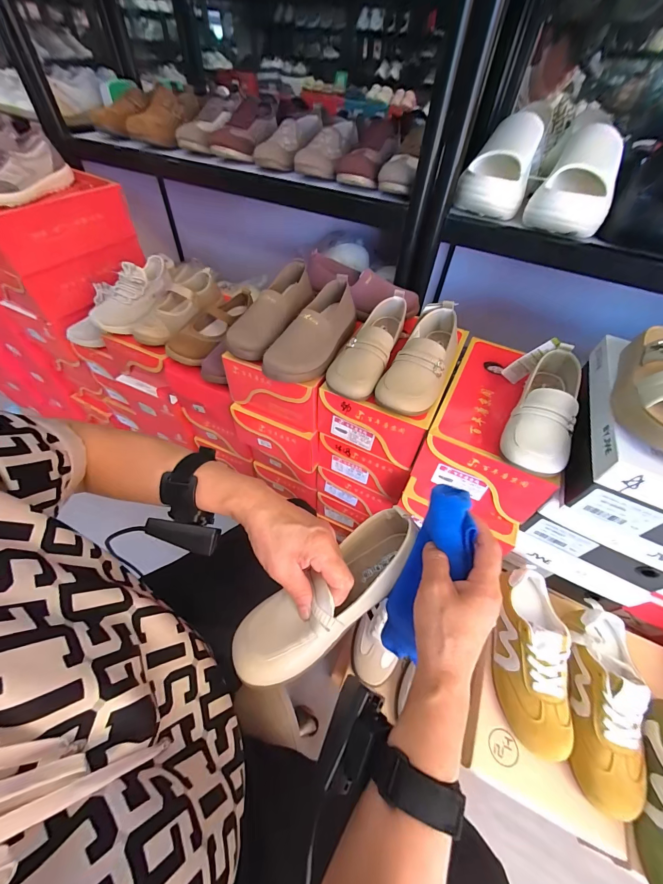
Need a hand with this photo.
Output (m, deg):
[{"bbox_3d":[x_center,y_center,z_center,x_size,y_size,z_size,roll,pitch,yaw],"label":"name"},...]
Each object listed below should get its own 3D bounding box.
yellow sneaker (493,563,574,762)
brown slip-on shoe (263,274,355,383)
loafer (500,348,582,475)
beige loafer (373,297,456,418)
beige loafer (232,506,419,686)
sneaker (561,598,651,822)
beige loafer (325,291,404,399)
[{"bbox_3d":[0.291,0.305,0.471,0.077,0.077,0.231,10,65,4],"label":"yellow sneaker"},{"bbox_3d":[-0.023,-0.188,0.553,0.081,0.057,0.226,24,66,15],"label":"brown slip-on shoe"},{"bbox_3d":[0.314,-0.051,0.467,0.079,0.057,0.231,29,54,18],"label":"loafer"},{"bbox_3d":[0.157,-0.144,0.527,0.083,0.071,0.227,25,53,16],"label":"beige loafer"},{"bbox_3d":[0.004,0.152,0.339,0.218,0.071,0.078,-33,60,-28],"label":"beige loafer"},{"bbox_3d":[0.379,0.345,0.441,0.082,0.079,0.231,18,52,10],"label":"sneaker"},{"bbox_3d":[0.066,-0.172,0.551,0.082,0.074,0.228,19,52,11],"label":"beige loafer"}]

